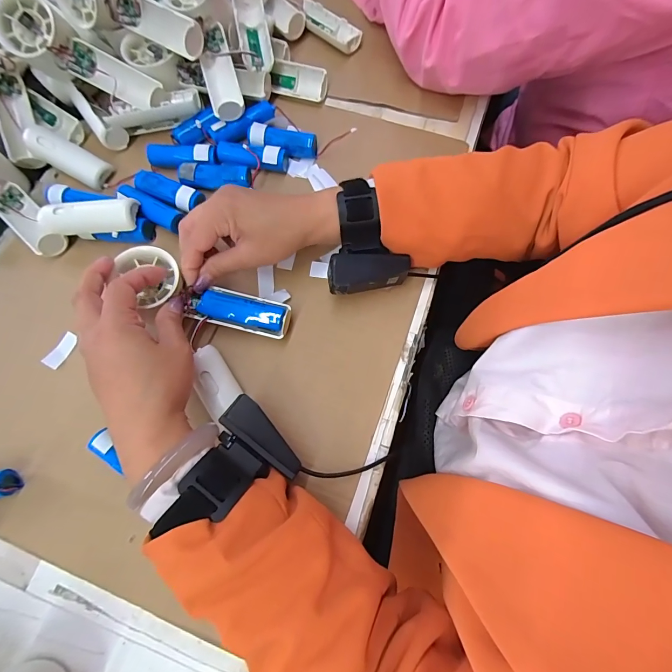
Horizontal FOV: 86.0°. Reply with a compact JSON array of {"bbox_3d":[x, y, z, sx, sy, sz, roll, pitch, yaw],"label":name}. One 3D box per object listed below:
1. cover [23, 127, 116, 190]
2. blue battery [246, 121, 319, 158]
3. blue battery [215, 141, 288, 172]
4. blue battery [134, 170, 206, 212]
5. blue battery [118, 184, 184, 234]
[{"bbox_3d":[-0.285,-0.192,0.383,0.090,0.021,0.030,28,77,8],"label":"cover"},{"bbox_3d":[-0.058,-0.206,0.385,0.075,0.020,0.024,11,75,4],"label":"blue battery"},{"bbox_3d":[-0.089,-0.189,0.380,0.072,0.024,0.022,9,75,4],"label":"blue battery"},{"bbox_3d":[-0.172,-0.147,0.367,0.072,0.018,0.023,21,76,7],"label":"blue battery"},{"bbox_3d":[-0.187,-0.127,0.363,0.074,0.019,0.022,30,77,9],"label":"blue battery"}]

